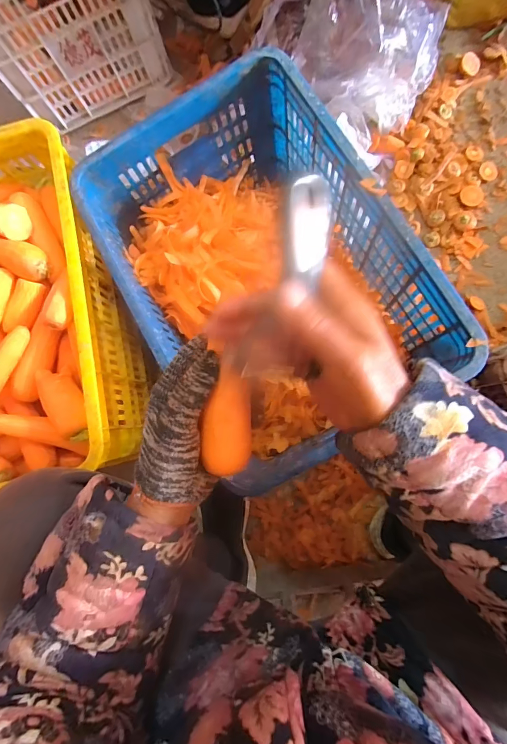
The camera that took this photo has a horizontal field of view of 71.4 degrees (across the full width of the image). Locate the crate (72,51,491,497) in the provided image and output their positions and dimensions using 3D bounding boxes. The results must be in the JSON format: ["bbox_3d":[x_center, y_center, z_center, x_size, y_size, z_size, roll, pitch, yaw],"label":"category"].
[{"bbox_3d":[0.016,-0.134,0.537,0.346,0.204,0.501,-31,81,2],"label":"crate"}]

